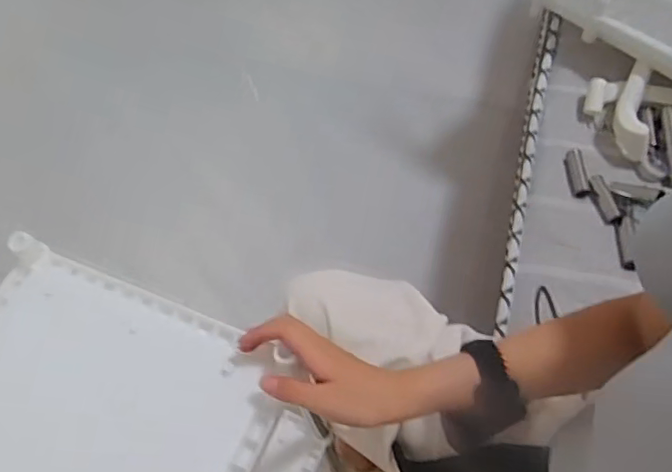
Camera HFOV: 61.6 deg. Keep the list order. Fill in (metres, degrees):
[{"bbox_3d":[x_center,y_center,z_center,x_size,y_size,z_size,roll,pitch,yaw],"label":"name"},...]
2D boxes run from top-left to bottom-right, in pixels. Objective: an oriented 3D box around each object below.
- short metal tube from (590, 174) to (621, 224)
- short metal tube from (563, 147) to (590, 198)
[{"bbox_3d":[0.385,-0.053,0.805,0.019,0.016,0.074,-14,75,-5],"label":"short metal tube"},{"bbox_3d":[0.360,-0.096,0.843,0.022,0.027,0.085,1,59,4],"label":"short metal tube"}]

